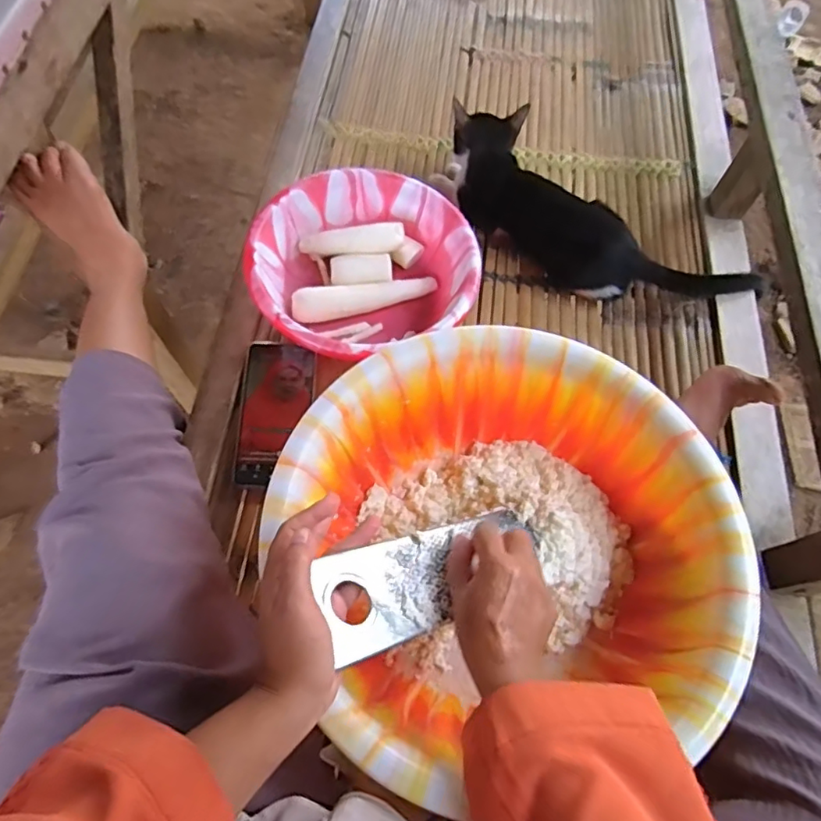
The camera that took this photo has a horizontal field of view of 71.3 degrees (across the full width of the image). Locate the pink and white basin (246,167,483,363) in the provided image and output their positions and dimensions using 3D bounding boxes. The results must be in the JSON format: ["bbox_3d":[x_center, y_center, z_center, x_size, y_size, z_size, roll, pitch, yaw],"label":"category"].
[{"bbox_3d":[-0.054,-0.163,0.677,0.246,0.095,0.233,1,65,-2],"label":"pink and white basin"}]

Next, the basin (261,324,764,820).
[{"bbox_3d":[0.082,0.111,0.515,0.361,0.142,0.346,1,65,-2],"label":"basin"}]

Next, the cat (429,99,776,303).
[{"bbox_3d":[0.222,-0.233,0.715,0.418,0.112,0.125,32,68,12],"label":"cat"}]

